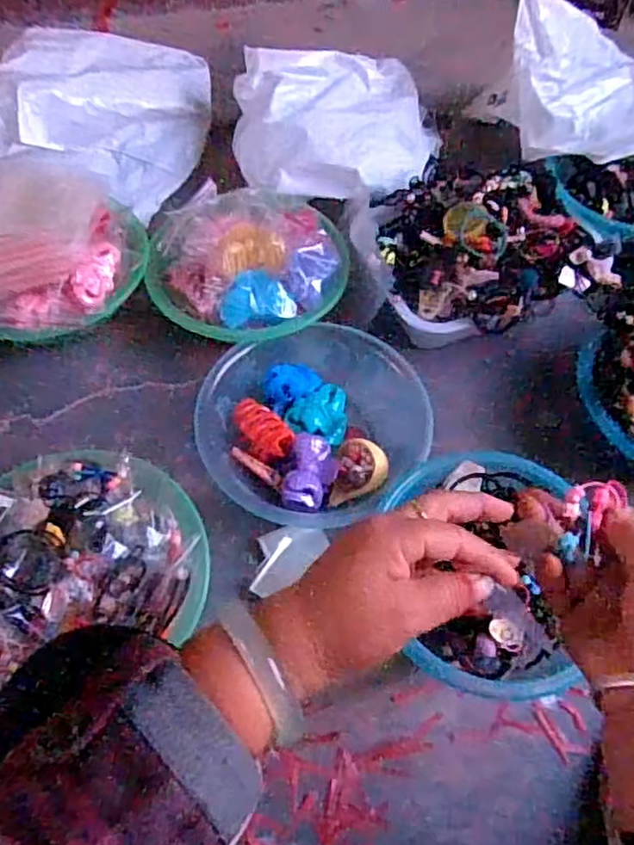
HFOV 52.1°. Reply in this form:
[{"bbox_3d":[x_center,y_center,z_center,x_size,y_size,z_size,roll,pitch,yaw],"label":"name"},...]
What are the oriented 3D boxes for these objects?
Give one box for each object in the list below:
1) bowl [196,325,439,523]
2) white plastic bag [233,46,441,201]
[{"bbox_3d":[-0.001,0.004,0.703,0.236,0.056,0.218,1,58,-1],"label":"bowl"},{"bbox_3d":[0.034,-0.402,0.879,0.286,0.084,0.271,-7,59,-6],"label":"white plastic bag"}]

